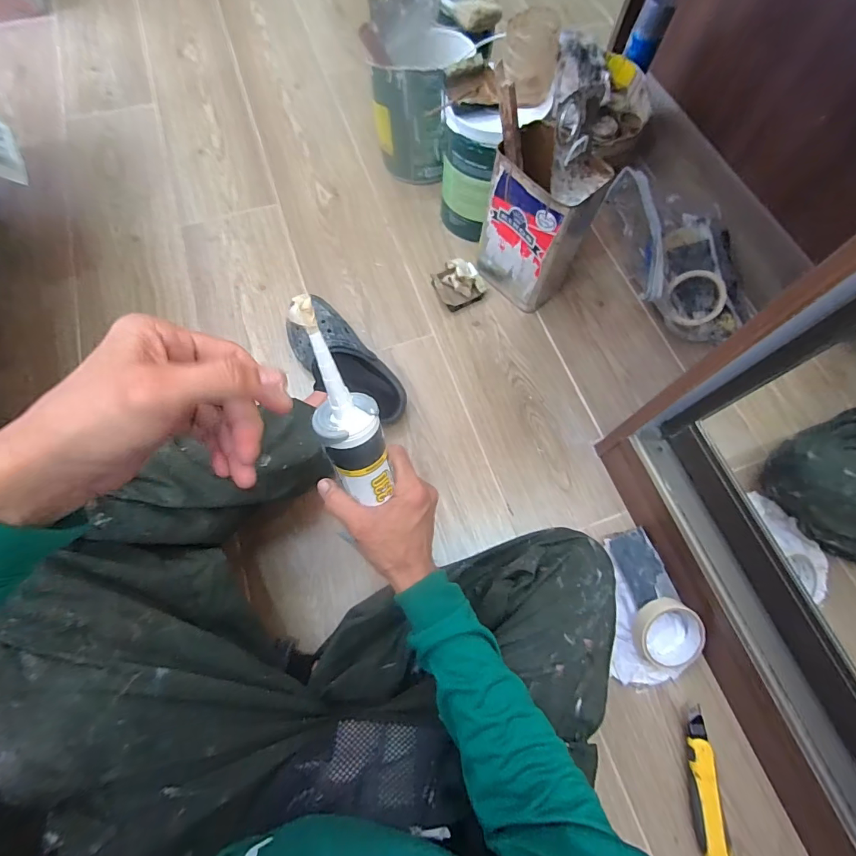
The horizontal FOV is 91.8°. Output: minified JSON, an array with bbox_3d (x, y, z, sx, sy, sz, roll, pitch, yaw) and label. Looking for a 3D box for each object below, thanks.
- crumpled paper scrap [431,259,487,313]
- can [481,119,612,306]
[{"bbox_3d":[0.057,-0.275,0.787,0.090,0.031,0.091,-30,73,-12],"label":"crumpled paper scrap"},{"bbox_3d":[0.176,-0.336,0.695,0.157,0.247,0.112,40,74,12],"label":"can"}]

